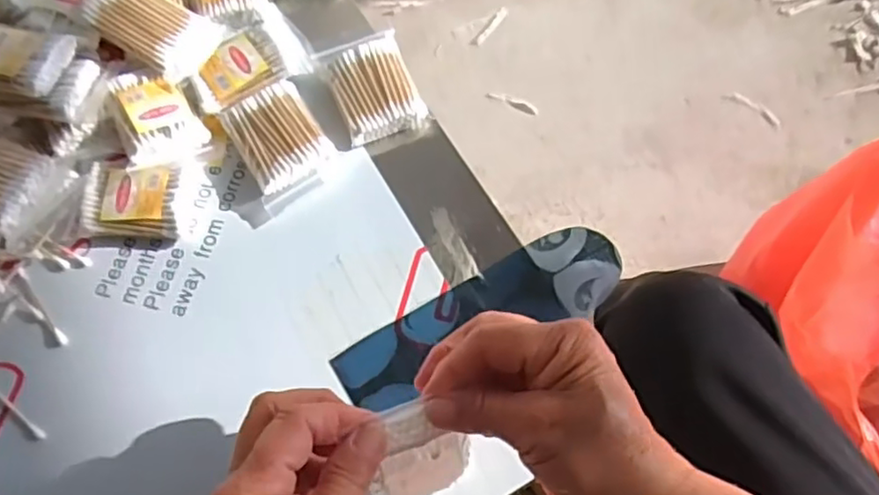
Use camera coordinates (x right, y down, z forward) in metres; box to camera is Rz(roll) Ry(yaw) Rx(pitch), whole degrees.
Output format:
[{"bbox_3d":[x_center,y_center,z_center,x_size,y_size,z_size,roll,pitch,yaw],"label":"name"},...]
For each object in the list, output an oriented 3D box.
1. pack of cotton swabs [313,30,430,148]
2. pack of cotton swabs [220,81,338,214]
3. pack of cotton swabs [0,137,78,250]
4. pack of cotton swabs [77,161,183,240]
[{"bbox_3d":[-0.050,-0.121,0.485,0.060,0.011,0.088,-23,66,-5],"label":"pack of cotton swabs"},{"bbox_3d":[-0.114,-0.077,0.470,0.059,0.012,0.084,-30,74,-10],"label":"pack of cotton swabs"},{"bbox_3d":[-0.302,-0.046,0.447,0.087,0.030,0.062,27,71,16],"label":"pack of cotton swabs"},{"bbox_3d":[-0.213,-0.033,0.460,0.070,0.015,0.051,4,67,7],"label":"pack of cotton swabs"}]

